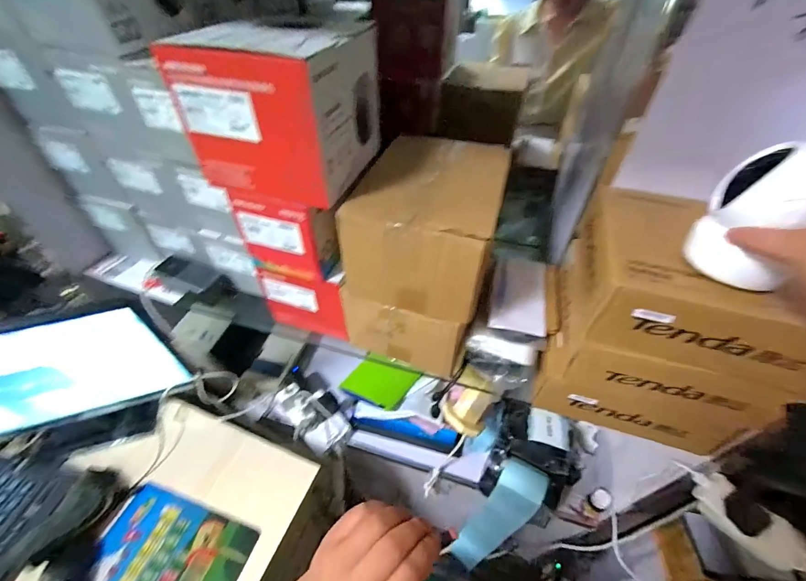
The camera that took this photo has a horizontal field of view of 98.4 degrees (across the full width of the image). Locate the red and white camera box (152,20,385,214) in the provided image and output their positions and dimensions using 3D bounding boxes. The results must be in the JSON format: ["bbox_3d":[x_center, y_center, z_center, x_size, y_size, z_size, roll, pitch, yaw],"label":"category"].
[{"bbox_3d":[-0.137,-0.222,0.421,0.168,0.153,0.163,13,46,11],"label":"red and white camera box"}]

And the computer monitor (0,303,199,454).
[{"bbox_3d":[-0.670,0.160,0.652,0.449,0.362,0.180,-21,49,-21],"label":"computer monitor"}]

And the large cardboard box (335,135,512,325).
[{"bbox_3d":[0.041,-0.096,0.500,0.173,0.149,0.223,14,47,12],"label":"large cardboard box"}]

